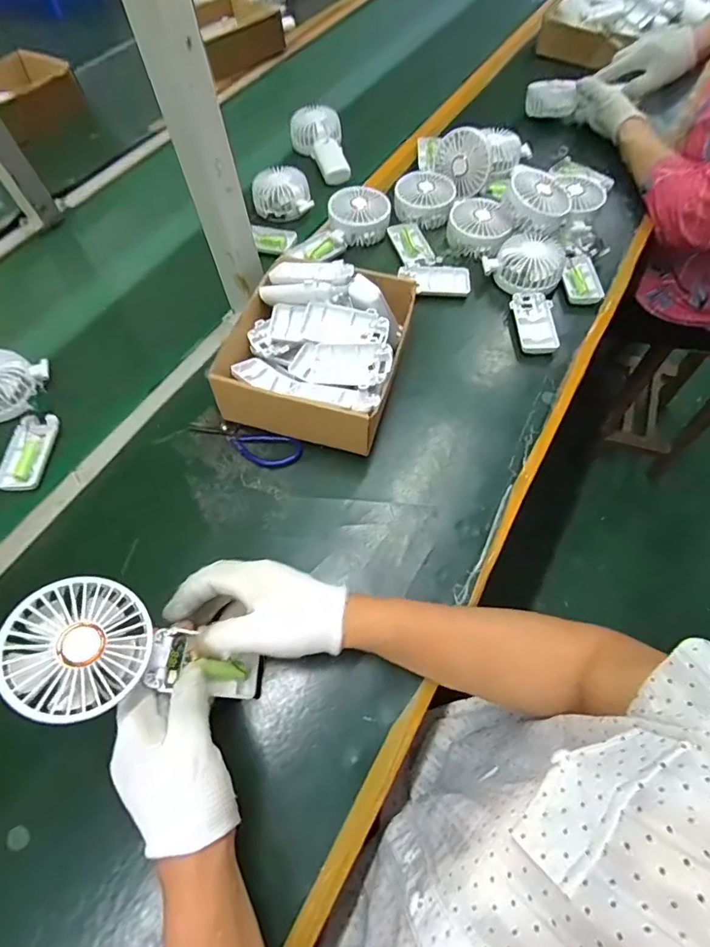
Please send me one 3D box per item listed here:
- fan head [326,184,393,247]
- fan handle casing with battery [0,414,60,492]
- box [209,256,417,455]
[{"bbox_3d":[0.004,-0.370,0.660,0.089,0.041,0.083,-3,76,-2],"label":"fan head"},{"bbox_3d":[-0.375,-0.023,0.530,0.042,0.023,0.094,-1,60,3],"label":"fan handle casing with battery"},{"bbox_3d":[-0.042,-0.142,0.520,0.188,0.087,0.210,12,61,10],"label":"box"}]

